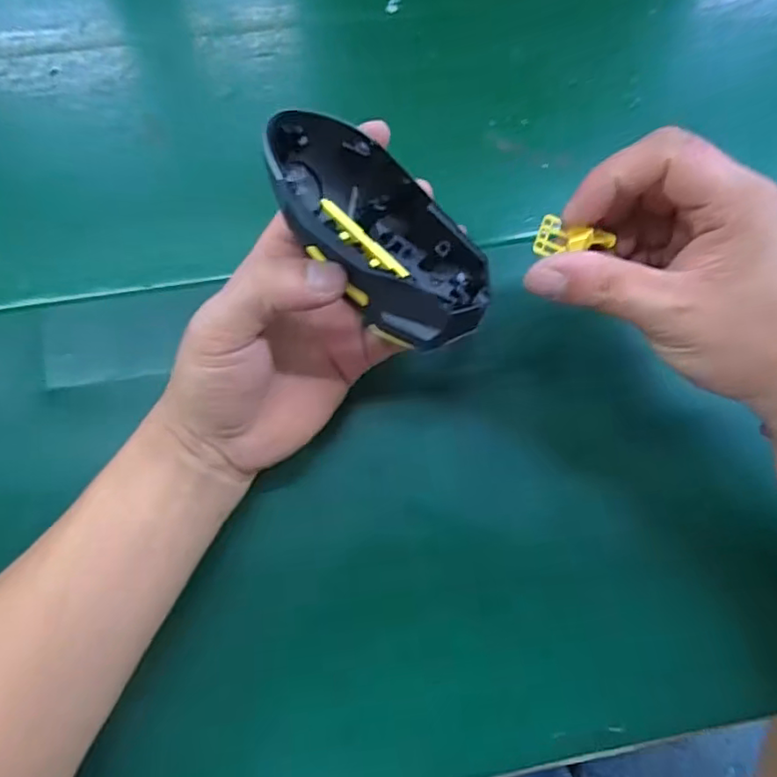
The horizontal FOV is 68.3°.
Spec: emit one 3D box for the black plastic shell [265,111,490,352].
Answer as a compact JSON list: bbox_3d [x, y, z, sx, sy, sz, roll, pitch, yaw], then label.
[{"bbox_3d":[-0.005,-0.070,0.255,0.116,0.048,0.064,45,83,3],"label":"black plastic shell"}]

